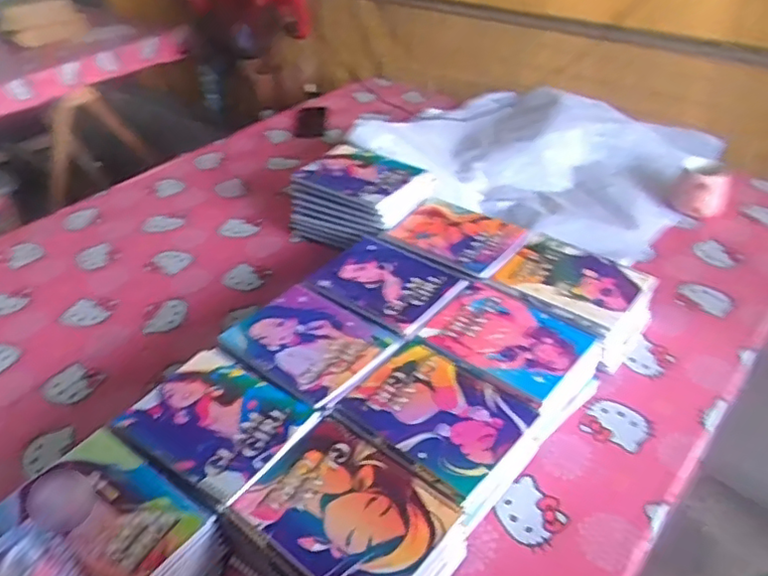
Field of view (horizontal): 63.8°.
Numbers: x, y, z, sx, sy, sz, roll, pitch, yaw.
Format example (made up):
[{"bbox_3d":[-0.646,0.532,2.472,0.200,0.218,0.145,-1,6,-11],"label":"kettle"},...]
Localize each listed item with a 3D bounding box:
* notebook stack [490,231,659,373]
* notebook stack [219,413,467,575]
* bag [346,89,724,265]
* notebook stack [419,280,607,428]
[{"bbox_3d":[0.281,0.017,0.929,0.203,0.082,0.162,24,45,30],"label":"notebook stack"},{"bbox_3d":[-0.035,0.255,0.643,0.213,0.074,0.167,27,46,32],"label":"notebook stack"},{"bbox_3d":[0.315,-0.291,1.297,0.631,0.130,0.611,26,46,31],"label":"bag"},{"bbox_3d":[0.172,0.095,0.842,0.219,0.081,0.176,25,45,30],"label":"notebook stack"}]

